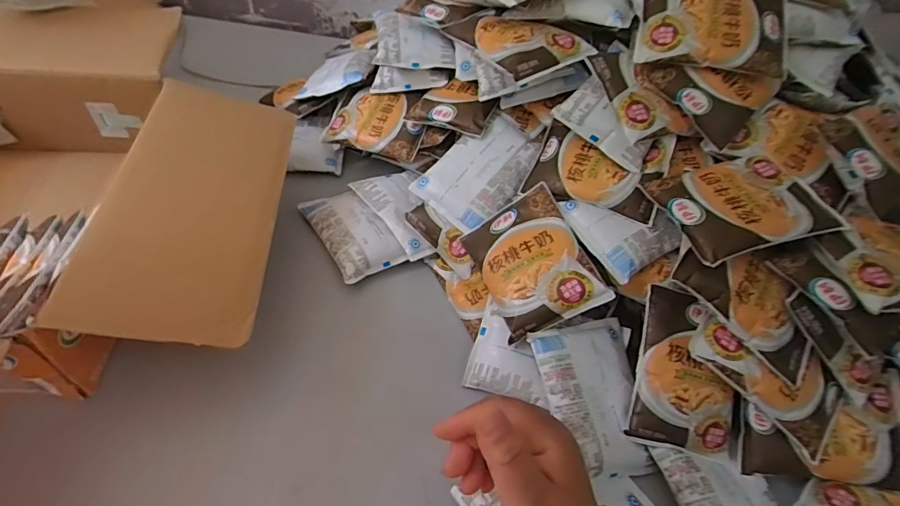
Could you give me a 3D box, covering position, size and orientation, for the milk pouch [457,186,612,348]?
[{"bbox_3d":[0.072,0.007,0.447,0.096,0.018,0.128,-31,58,10],"label":"milk pouch"}]

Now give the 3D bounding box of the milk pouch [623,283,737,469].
[{"bbox_3d":[0.198,0.097,0.399,0.086,0.017,0.125,14,78,-1],"label":"milk pouch"}]

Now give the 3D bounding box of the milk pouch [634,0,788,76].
[{"bbox_3d":[0.246,-0.215,0.446,0.135,0.023,0.093,7,74,3],"label":"milk pouch"}]

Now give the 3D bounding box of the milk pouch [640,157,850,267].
[{"bbox_3d":[0.245,-0.043,0.409,0.123,0.023,0.094,-10,52,-14],"label":"milk pouch"}]

